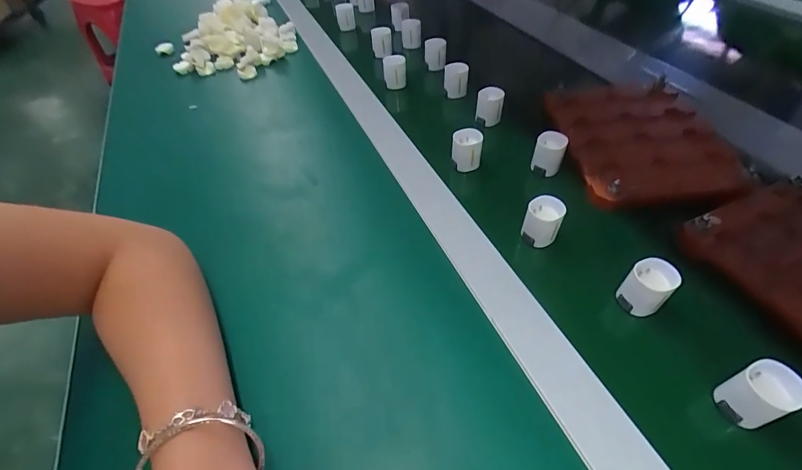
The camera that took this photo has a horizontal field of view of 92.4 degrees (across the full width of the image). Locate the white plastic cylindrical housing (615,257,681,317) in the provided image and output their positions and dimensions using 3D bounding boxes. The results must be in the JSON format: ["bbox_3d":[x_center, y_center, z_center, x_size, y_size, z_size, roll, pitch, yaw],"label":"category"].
[{"bbox_3d":[0.184,0.041,0.290,0.027,0.042,0.029,-3,48,3],"label":"white plastic cylindrical housing"}]

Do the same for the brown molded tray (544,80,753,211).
[{"bbox_3d":[0.255,-0.104,0.411,0.149,0.024,0.183,-6,48,0],"label":"brown molded tray"}]

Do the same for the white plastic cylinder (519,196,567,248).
[{"bbox_3d":[0.125,-0.012,0.338,0.030,0.033,0.030,20,53,21],"label":"white plastic cylinder"}]

